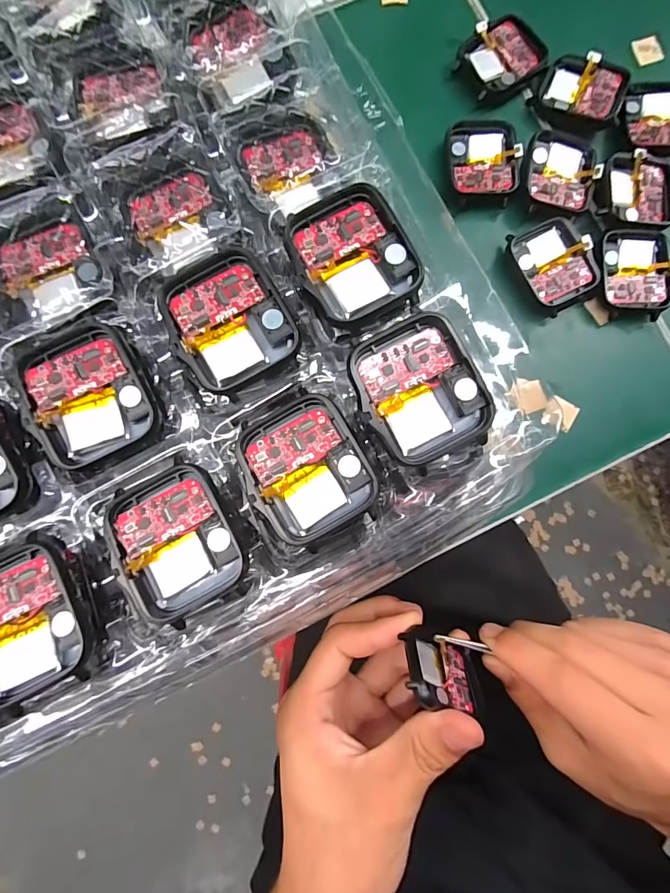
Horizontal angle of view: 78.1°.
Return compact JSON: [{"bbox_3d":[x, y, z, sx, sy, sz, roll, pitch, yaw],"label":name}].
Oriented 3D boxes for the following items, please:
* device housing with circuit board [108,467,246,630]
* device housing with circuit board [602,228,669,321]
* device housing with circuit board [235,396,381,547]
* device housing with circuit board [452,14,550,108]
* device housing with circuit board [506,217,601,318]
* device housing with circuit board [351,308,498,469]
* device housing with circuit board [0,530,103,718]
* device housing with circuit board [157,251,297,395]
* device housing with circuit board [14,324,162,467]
[{"bbox_3d":[-0.051,0.031,0.134,0.037,0.008,0.045,-23,83,-6],"label":"device housing with circuit board"},{"bbox_3d":[0.156,-0.093,0.216,0.036,0.011,0.046,6,83,-1],"label":"device housing with circuit board"},{"bbox_3d":[-0.010,0.008,0.136,0.039,0.007,0.044,-22,83,-5],"label":"device housing with circuit board"},{"bbox_3d":[0.091,-0.214,0.229,0.046,0.011,0.036,-33,85,-5],"label":"device housing with circuit board"},{"bbox_3d":[0.113,-0.095,0.214,0.037,0.008,0.044,-30,85,-5],"label":"device housing with circuit board"},{"bbox_3d":[0.027,-0.018,0.134,0.038,0.008,0.044,-22,83,-5],"label":"device housing with circuit board"},{"bbox_3d":[-0.098,0.055,0.130,0.040,0.006,0.047,-24,83,-6],"label":"device housing with circuit board"},{"bbox_3d":[-0.036,-0.044,0.140,0.039,0.006,0.044,-29,84,-6],"label":"device housing with circuit board"},{"bbox_3d":[-0.083,-0.017,0.138,0.038,0.005,0.044,-29,84,-6],"label":"device housing with circuit board"}]

